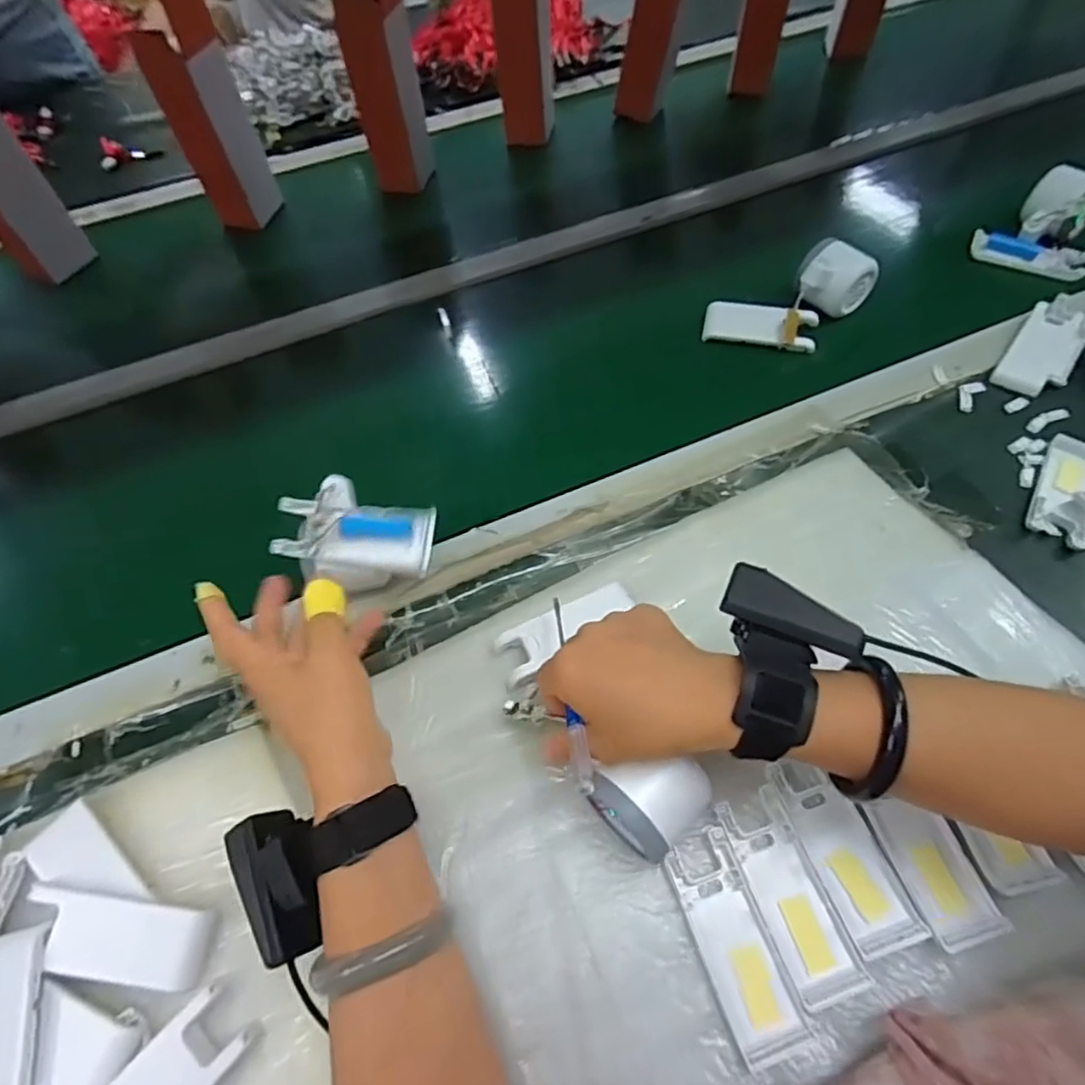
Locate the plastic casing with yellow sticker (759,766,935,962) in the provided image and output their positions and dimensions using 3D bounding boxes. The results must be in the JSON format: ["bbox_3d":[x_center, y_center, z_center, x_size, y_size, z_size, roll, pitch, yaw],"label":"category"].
[{"bbox_3d":[0.174,0.176,0.362,0.041,0.007,0.102,-18,59,-8],"label":"plastic casing with yellow sticker"}]

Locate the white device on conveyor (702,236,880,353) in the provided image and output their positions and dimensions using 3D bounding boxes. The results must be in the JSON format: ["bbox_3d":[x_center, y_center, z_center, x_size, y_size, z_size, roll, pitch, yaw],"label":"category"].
[{"bbox_3d":[0.238,-0.229,0.595,0.153,0.069,0.081,-13,59,-5],"label":"white device on conveyor"}]

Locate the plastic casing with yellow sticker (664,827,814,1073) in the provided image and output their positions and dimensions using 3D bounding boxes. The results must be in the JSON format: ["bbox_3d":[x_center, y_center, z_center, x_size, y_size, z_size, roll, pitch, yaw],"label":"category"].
[{"bbox_3d":[0.105,0.219,0.344,0.039,0.005,0.104,-16,59,-7],"label":"plastic casing with yellow sticker"}]

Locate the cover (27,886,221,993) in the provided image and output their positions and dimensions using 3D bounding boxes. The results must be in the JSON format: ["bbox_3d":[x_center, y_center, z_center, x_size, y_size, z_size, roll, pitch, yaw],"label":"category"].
[{"bbox_3d":[-0.230,0.214,0.340,0.096,0.012,0.039,6,59,6],"label":"cover"}]

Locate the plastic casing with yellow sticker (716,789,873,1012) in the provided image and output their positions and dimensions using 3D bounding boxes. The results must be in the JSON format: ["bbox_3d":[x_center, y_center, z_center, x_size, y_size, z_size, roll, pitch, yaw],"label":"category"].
[{"bbox_3d":[0.140,0.195,0.353,0.038,0.009,0.103,-17,59,-7],"label":"plastic casing with yellow sticker"}]

